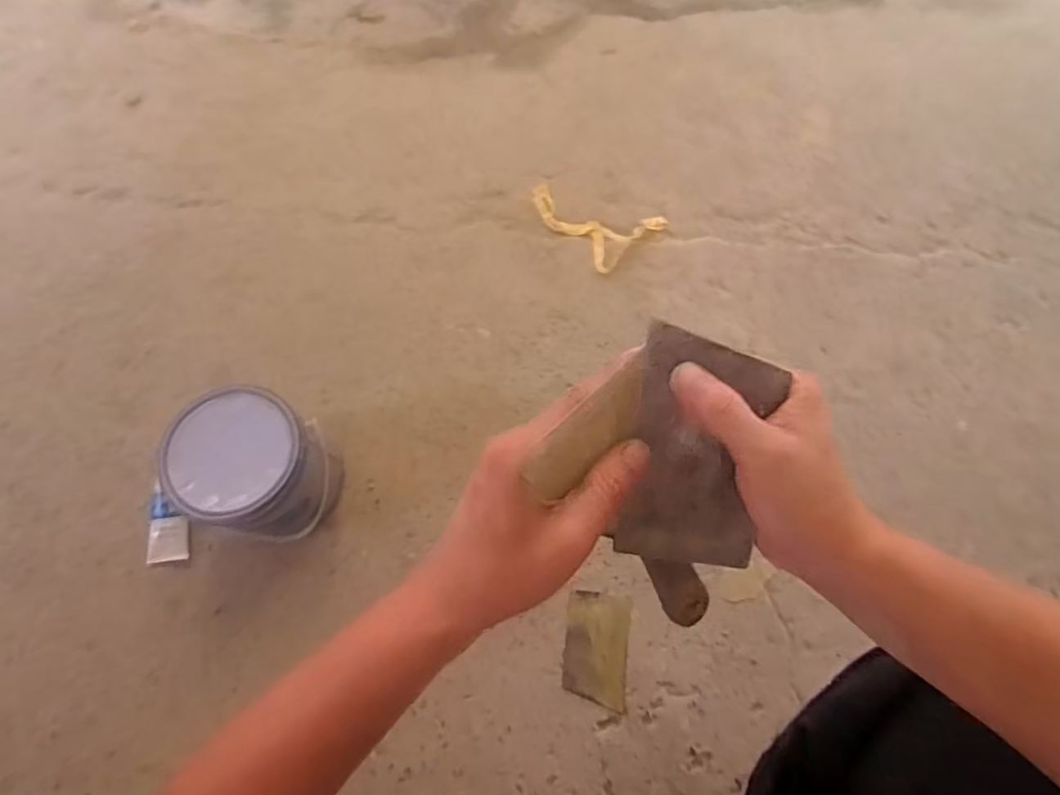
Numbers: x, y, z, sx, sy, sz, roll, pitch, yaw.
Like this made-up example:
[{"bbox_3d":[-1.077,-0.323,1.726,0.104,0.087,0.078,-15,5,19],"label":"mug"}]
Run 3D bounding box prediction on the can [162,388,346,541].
[{"bbox_3d":[-0.324,0.088,0.697,0.150,0.175,0.138,-1,71,2],"label":"can"}]

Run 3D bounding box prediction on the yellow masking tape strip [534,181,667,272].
[{"bbox_3d":[0.105,-0.299,0.916,0.144,0.014,0.192,-40,74,-11],"label":"yellow masking tape strip"}]

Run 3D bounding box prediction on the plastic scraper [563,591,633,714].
[{"bbox_3d":[0.082,0.304,0.700,0.077,0.008,0.123,7,71,4],"label":"plastic scraper"}]

